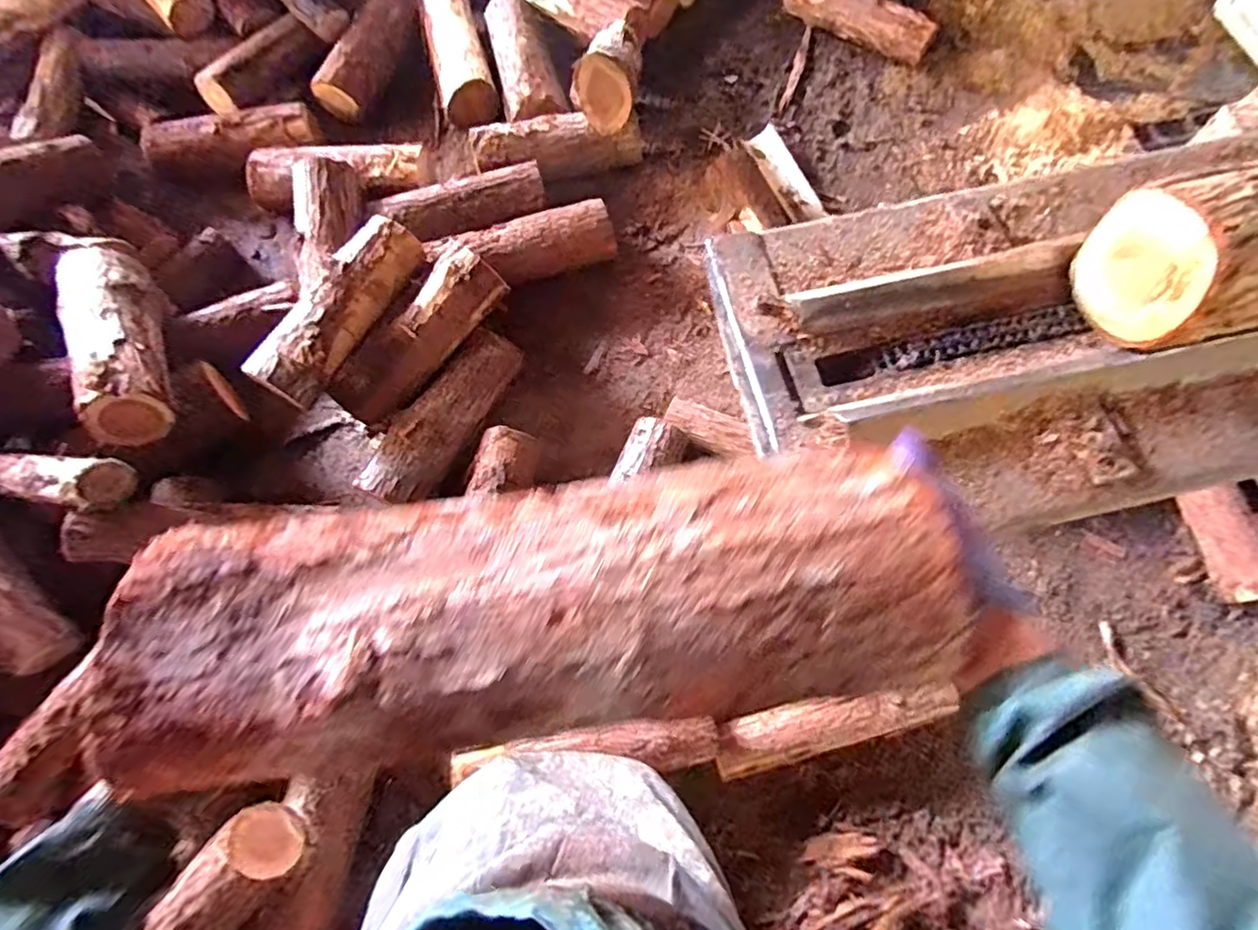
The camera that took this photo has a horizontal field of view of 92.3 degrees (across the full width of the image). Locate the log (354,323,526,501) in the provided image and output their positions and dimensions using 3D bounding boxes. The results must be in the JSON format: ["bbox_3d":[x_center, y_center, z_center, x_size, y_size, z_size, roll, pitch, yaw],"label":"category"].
[{"bbox_3d":[-0.456,-0.117,1.499,0.157,0.140,0.491,26,71,11],"label":"log"}]

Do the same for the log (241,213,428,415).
[{"bbox_3d":[-0.692,-0.368,1.445,0.156,0.128,0.499,29,70,12],"label":"log"}]

